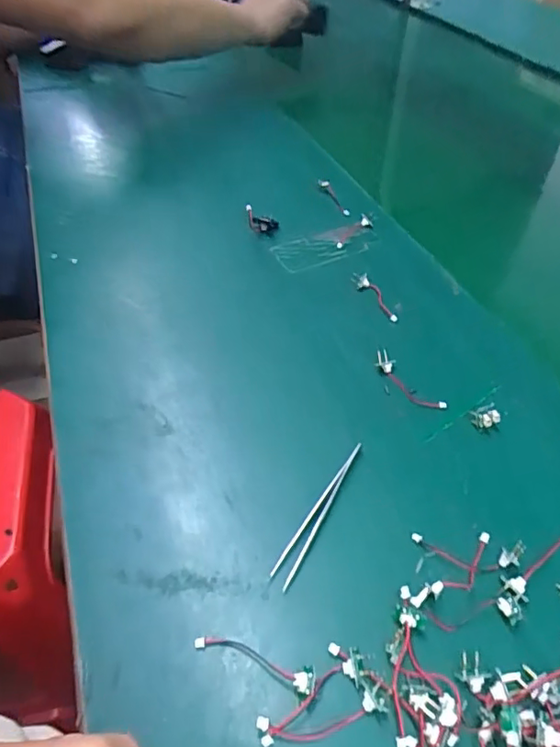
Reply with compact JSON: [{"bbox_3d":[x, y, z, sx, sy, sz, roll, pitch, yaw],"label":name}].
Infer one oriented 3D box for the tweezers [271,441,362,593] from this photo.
[{"bbox_3d":[0.023,0.078,0.315,0.011,0.006,0.103,21,50,18],"label":"tweezers"}]

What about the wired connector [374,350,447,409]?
[{"bbox_3d":[0.093,0.006,0.388,0.016,0.011,0.061,-30,54,-26],"label":"wired connector"}]

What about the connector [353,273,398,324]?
[{"bbox_3d":[0.081,-0.066,0.447,0.013,0.007,0.065,-20,50,-19],"label":"connector"}]

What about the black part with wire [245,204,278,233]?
[{"bbox_3d":[-0.016,-0.149,0.506,0.030,0.027,0.019,4,46,3],"label":"black part with wire"}]

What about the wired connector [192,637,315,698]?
[{"bbox_3d":[-0.012,0.138,0.255,0.060,0.009,0.013,15,48,13],"label":"wired connector"}]

